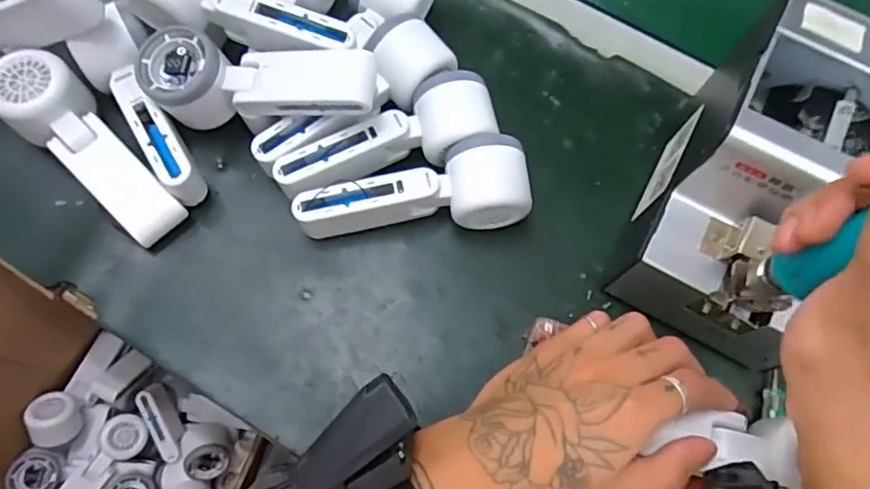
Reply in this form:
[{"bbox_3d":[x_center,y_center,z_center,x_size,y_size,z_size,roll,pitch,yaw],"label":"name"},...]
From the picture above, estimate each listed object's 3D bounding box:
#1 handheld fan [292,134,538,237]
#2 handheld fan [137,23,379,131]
[{"bbox_3d":[-0.015,-0.031,0.416,0.164,0.050,0.056,-12,72,-6],"label":"handheld fan"},{"bbox_3d":[-0.124,-0.120,0.407,0.163,0.048,0.062,6,70,0],"label":"handheld fan"}]

